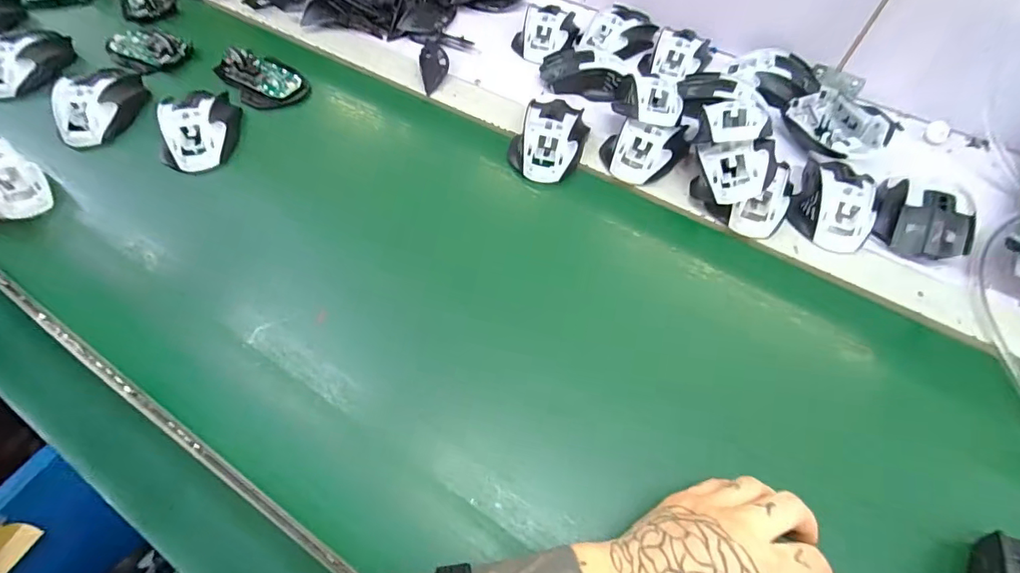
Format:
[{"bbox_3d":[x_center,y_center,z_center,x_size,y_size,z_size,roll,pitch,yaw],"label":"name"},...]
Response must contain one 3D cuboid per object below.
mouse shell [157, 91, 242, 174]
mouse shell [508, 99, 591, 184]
[{"bbox_3d":[-0.327,-0.172,0.487,0.066,0.034,0.106,-6,58,-8],"label":"mouse shell"},{"bbox_3d":[0.040,-0.154,0.485,0.071,0.033,0.089,17,58,7],"label":"mouse shell"}]

